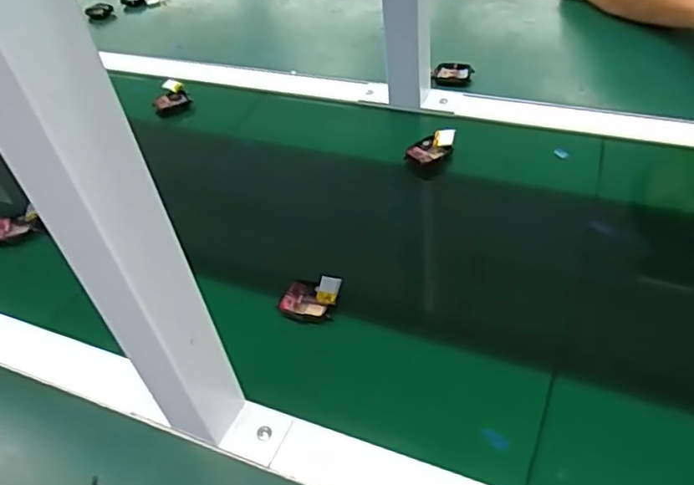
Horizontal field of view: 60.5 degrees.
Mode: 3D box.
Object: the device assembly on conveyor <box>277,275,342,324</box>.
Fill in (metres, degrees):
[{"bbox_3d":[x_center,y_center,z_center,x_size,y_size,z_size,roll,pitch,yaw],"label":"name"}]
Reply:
[{"bbox_3d":[-0.030,0.047,0.494,0.046,0.022,0.040,11,46,18],"label":"device assembly on conveyor"}]

